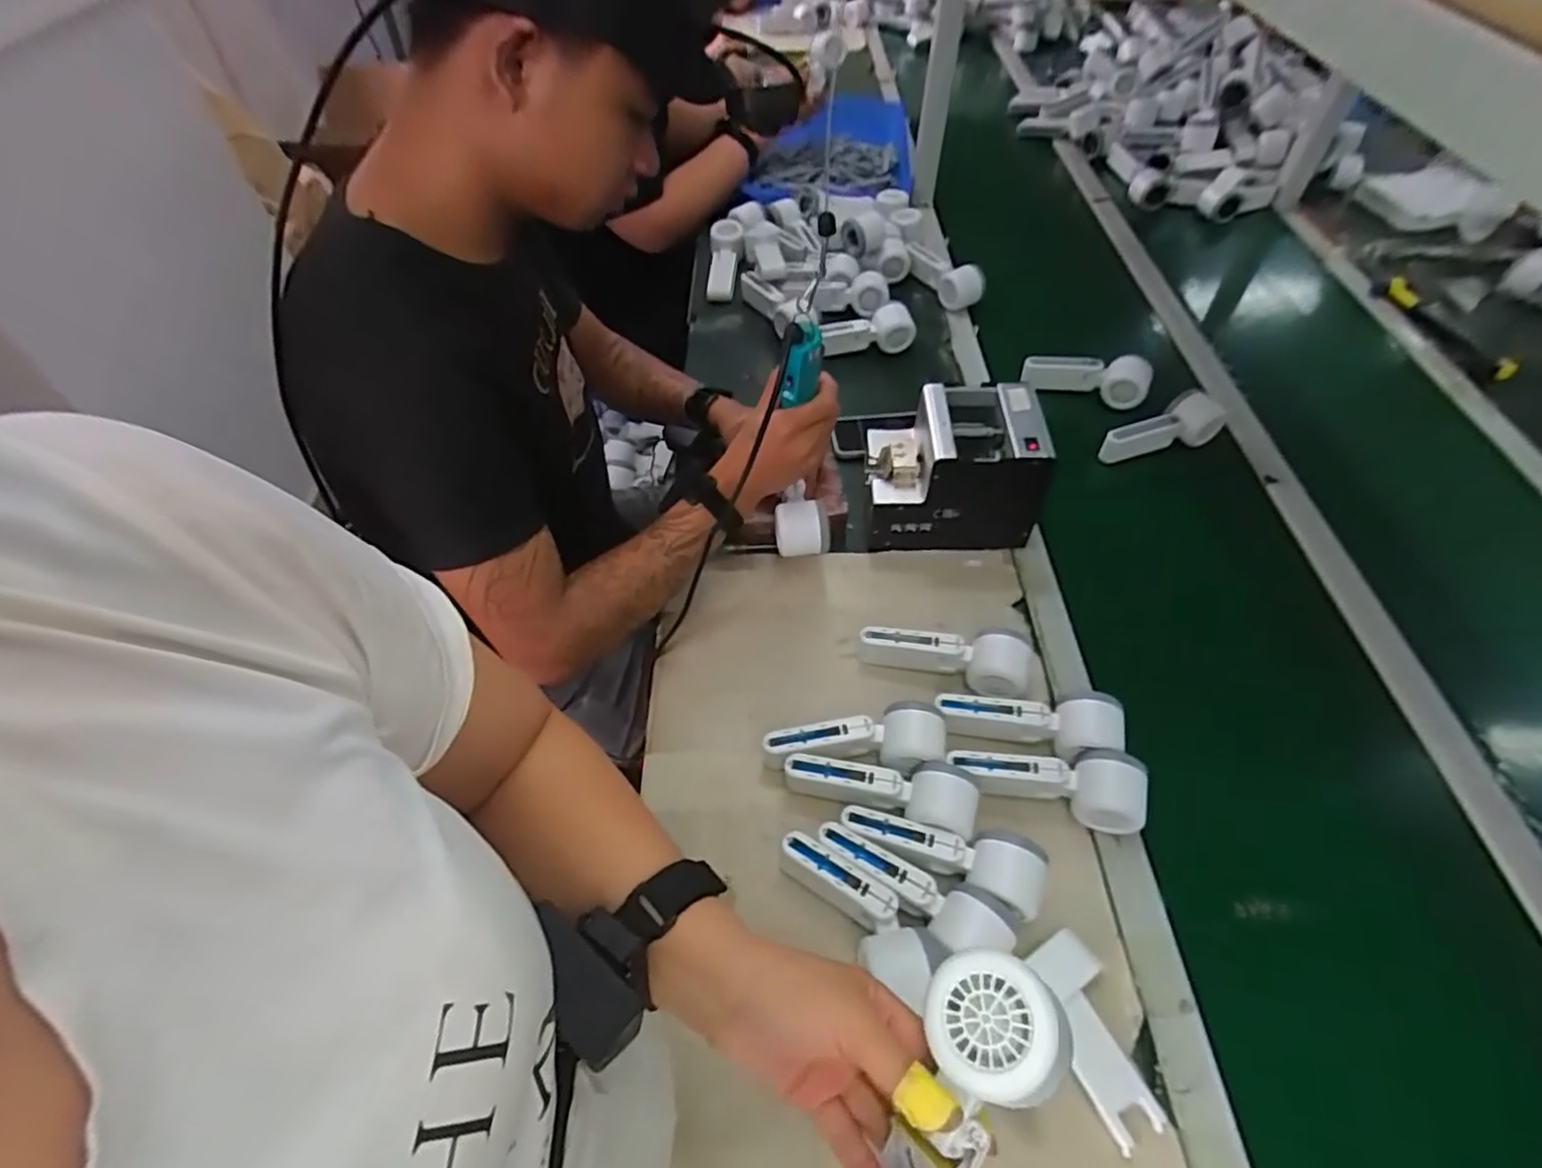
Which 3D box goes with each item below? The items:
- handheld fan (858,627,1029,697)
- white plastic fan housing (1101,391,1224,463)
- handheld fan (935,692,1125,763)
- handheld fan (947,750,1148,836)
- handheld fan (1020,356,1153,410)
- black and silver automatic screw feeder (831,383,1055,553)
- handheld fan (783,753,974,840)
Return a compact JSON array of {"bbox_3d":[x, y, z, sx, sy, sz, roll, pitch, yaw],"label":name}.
[{"bbox_3d":[0.177,0.071,0.720,0.170,0.053,0.060,18,54,12],"label":"handheld fan"},{"bbox_3d":[0.505,-0.200,0.920,0.155,0.066,0.043,-18,53,5],"label":"white plastic fan housing"},{"bbox_3d":[0.242,0.134,0.664,0.166,0.060,0.056,4,52,2],"label":"handheld fan"},{"bbox_3d":[0.244,0.174,0.625,0.159,0.055,0.055,12,53,8],"label":"handheld fan"},{"bbox_3d":[0.443,-0.294,0.991,0.166,0.062,0.039,22,55,16],"label":"handheld fan"},{"bbox_3d":[0.204,-0.128,0.807,0.181,0.156,0.123,1,52,0],"label":"black and silver automatic screw feeder"},{"bbox_3d":[0.096,0.182,0.627,0.165,0.053,0.053,13,53,9],"label":"handheld fan"}]

